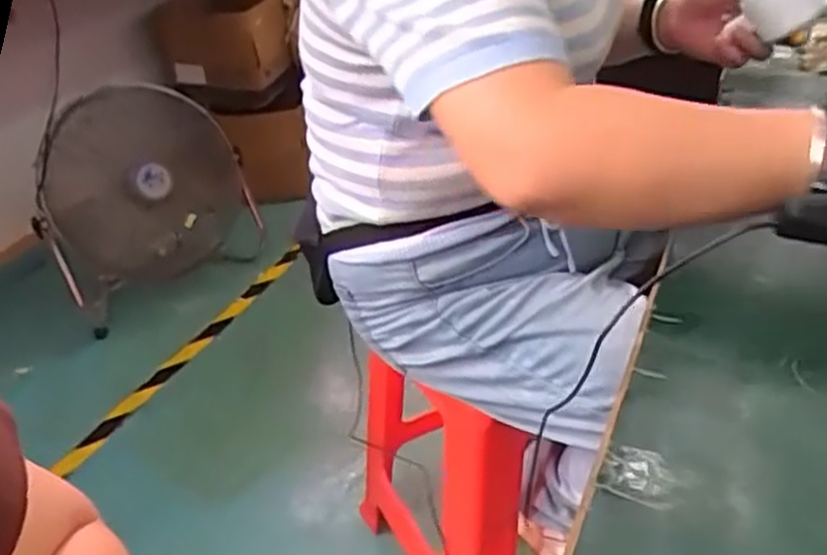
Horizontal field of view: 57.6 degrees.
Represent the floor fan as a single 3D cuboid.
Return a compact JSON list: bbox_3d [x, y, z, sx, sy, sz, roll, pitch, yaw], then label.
[{"bbox_3d":[-0.579,-0.184,1.645,0.184,0.403,0.476,26,43,37],"label":"floor fan"}]

